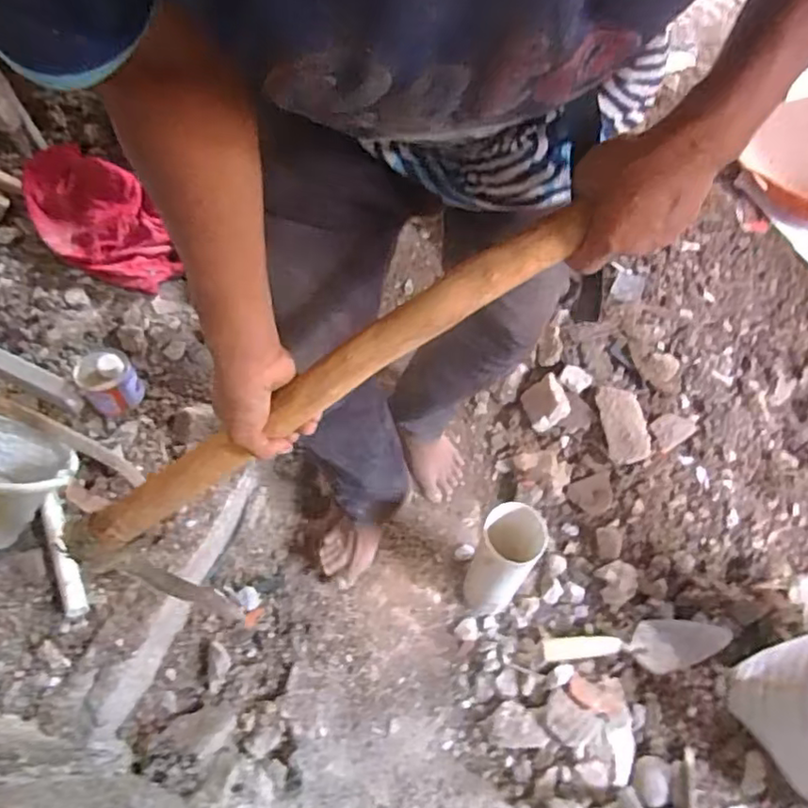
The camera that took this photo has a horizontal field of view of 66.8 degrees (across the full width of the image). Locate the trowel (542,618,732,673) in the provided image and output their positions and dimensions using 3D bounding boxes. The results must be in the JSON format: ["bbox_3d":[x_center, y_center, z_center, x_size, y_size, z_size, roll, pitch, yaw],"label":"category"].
[{"bbox_3d":[0.387,0.406,1.033,0.306,0.041,0.083,0,63,0],"label":"trowel"}]

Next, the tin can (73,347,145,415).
[{"bbox_3d":[-0.575,-0.040,1.196,0.104,0.119,0.104,24,65,11],"label":"tin can"}]

